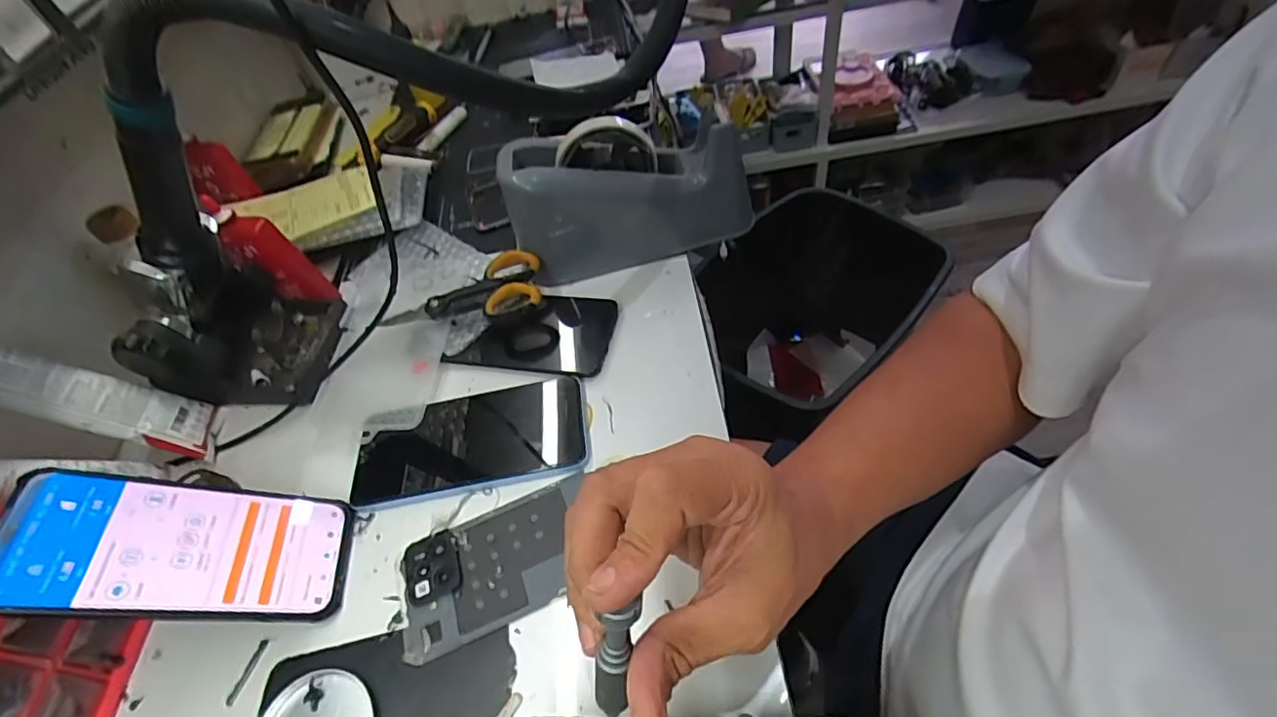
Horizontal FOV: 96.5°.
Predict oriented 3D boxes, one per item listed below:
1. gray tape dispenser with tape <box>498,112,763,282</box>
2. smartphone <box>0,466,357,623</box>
[{"bbox_3d":[-0.011,-0.146,0.505,0.202,0.103,0.075,-14,49,0],"label":"gray tape dispenser with tape"},{"bbox_3d":[-0.263,0.111,0.336,0.168,0.007,0.079,17,42,-30],"label":"smartphone"}]

